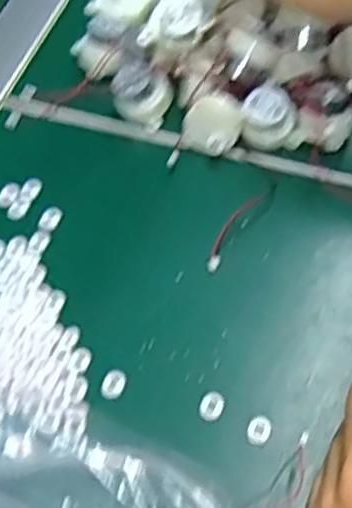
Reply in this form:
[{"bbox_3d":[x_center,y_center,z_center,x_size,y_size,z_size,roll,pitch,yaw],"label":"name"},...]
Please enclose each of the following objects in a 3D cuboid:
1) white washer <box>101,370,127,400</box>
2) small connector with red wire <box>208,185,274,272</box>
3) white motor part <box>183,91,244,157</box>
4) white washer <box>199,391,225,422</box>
[{"bbox_3d":[-0.030,0.062,0.362,0.011,0.004,0.015,18,61,15],"label":"white washer"},{"bbox_3d":[0.034,-0.017,0.414,0.012,0.005,0.067,27,63,19],"label":"small connector with red wire"},{"bbox_3d":[0.022,-0.076,0.433,0.033,0.035,0.017,38,26,1],"label":"white motor part"},{"bbox_3d":[0.017,0.072,0.354,0.010,0.004,0.014,22,62,17],"label":"white washer"}]

